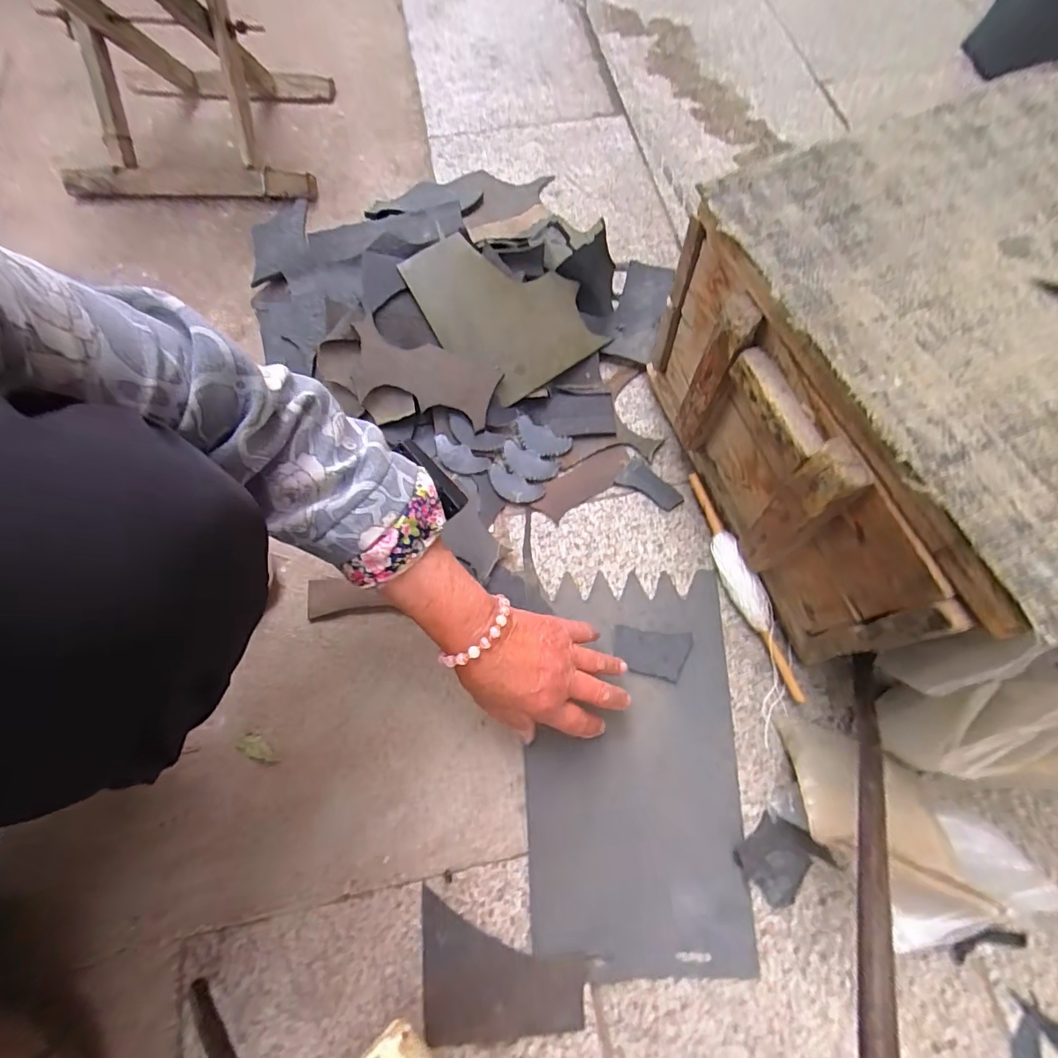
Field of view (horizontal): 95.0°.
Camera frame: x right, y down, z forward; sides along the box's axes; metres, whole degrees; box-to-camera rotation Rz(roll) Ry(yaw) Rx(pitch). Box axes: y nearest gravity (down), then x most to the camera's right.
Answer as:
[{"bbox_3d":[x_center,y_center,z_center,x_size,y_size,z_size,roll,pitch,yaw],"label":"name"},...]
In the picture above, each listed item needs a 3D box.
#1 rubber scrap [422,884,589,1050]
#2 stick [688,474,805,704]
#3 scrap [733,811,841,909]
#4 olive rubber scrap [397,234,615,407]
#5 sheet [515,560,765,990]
[{"bbox_3d":[-0.020,0.338,0.373,0.124,0.004,0.090,1,71,-3],"label":"rubber scrap"},{"bbox_3d":[0.202,0.052,0.468,0.026,0.033,0.223,-18,70,-5],"label":"stick"},{"bbox_3d":[0.208,0.271,0.399,0.063,0.005,0.056,-39,74,-12],"label":"scrap"},{"bbox_3d":[-0.025,-0.248,0.540,0.164,0.019,0.187,-35,93,-12],"label":"olive rubber scrap"},{"bbox_3d":[0.093,0.201,0.433,0.188,0.007,0.319,-1,69,-2],"label":"sheet"}]

